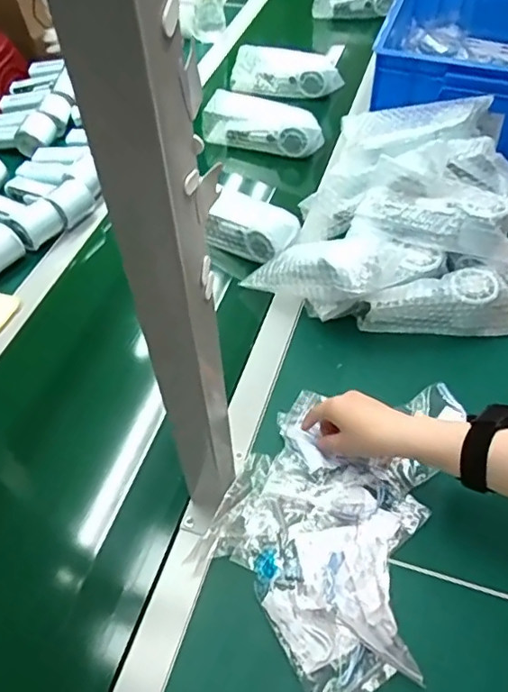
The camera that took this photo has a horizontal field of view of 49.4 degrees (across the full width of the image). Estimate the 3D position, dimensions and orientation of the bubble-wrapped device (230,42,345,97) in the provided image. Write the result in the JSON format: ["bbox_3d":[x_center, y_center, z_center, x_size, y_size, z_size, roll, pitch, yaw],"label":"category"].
[{"bbox_3d":[0.065,-0.538,1.079,0.203,0.085,0.066,15,56,9],"label":"bubble-wrapped device"}]

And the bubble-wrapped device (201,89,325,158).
[{"bbox_3d":[0.013,-0.383,0.958,0.211,0.085,0.039,17,56,11],"label":"bubble-wrapped device"}]

